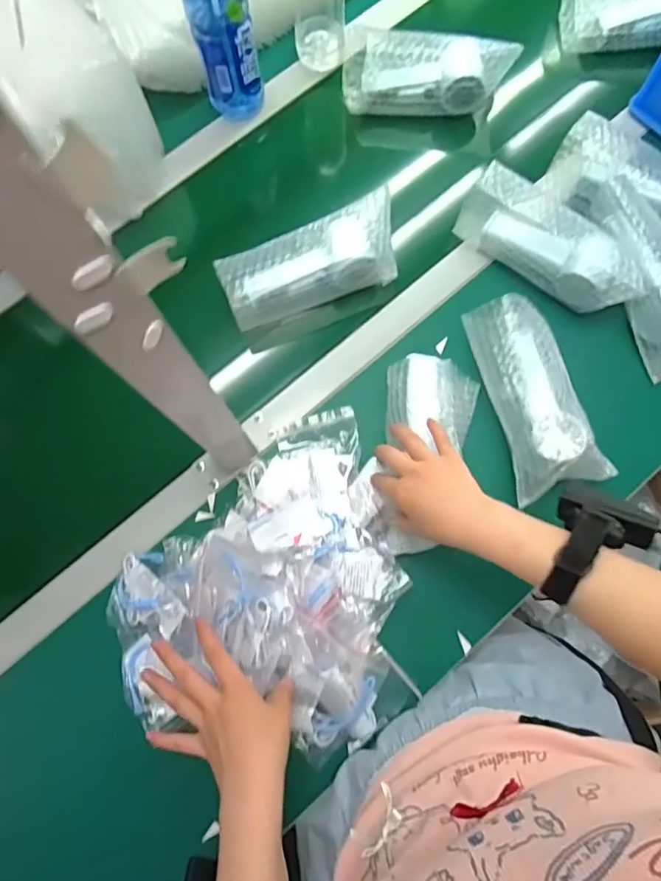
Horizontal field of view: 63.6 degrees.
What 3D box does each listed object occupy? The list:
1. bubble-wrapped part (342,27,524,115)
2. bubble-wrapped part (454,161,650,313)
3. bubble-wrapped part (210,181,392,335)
[{"bbox_3d":[0.116,-0.456,0.669,0.203,0.065,0.069,10,78,4],"label":"bubble-wrapped part"},{"bbox_3d":[0.243,-0.215,0.595,0.209,0.078,0.060,33,80,8],"label":"bubble-wrapped part"},{"bbox_3d":[-0.021,-0.202,0.611,0.205,0.060,0.080,-24,78,-4],"label":"bubble-wrapped part"}]

